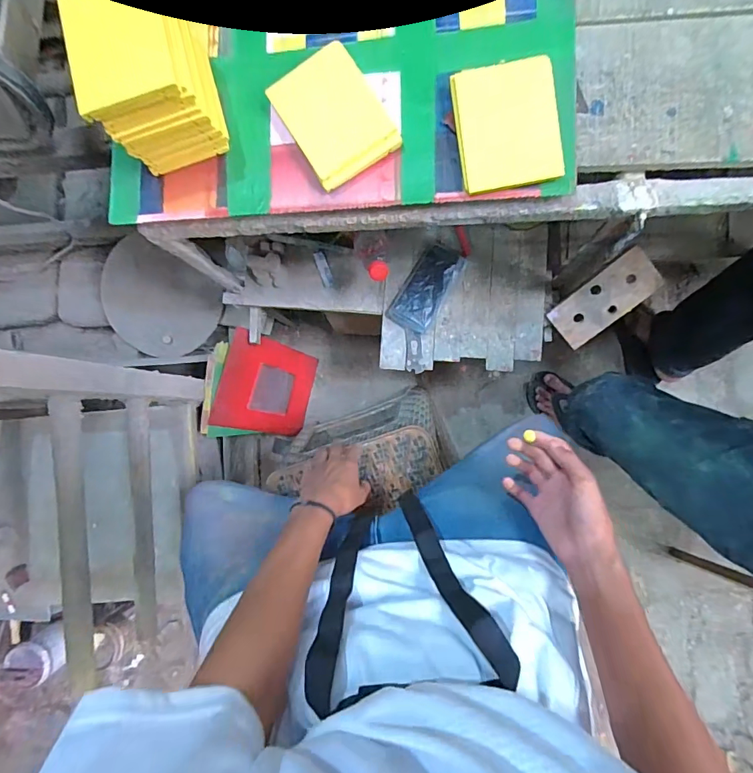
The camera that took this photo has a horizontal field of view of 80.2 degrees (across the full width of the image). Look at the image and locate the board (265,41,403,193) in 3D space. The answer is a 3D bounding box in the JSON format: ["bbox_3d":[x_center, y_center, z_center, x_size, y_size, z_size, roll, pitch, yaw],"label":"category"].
[{"bbox_3d":[-0.054,-0.337,0.561,0.112,0.020,0.155,-31,85,4],"label":"board"}]

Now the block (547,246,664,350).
[{"bbox_3d":[0.422,-0.159,0.825,0.189,0.019,0.094,-41,101,19],"label":"block"}]

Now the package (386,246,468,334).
[{"bbox_3d":[0.099,-0.187,0.857,0.084,0.019,0.167,34,91,6],"label":"package"}]

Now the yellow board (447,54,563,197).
[{"bbox_3d":[0.153,-0.306,0.524,0.114,0.008,0.137,-8,94,7],"label":"yellow board"}]

